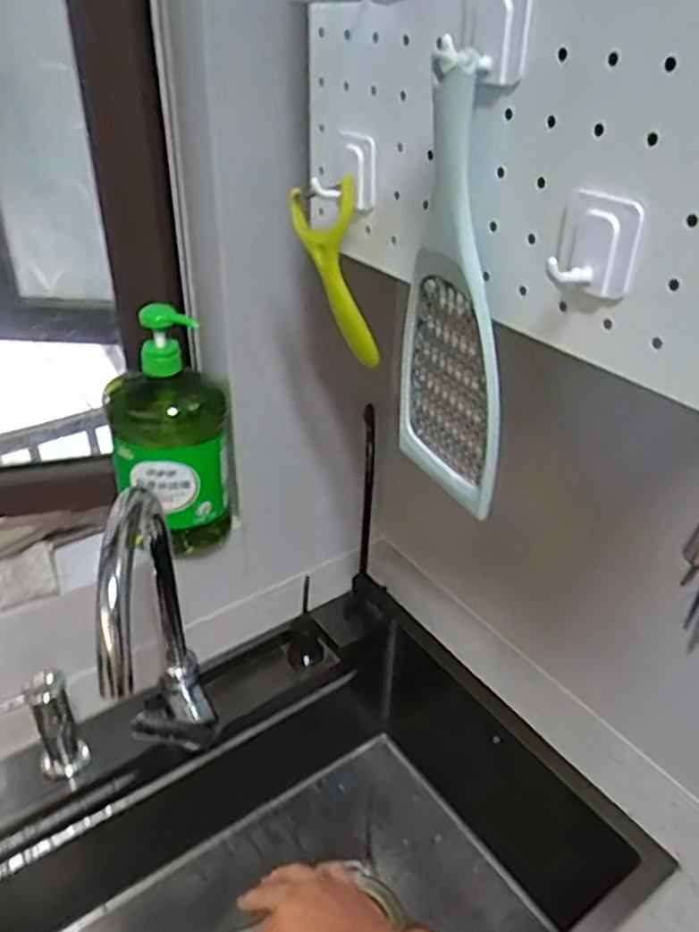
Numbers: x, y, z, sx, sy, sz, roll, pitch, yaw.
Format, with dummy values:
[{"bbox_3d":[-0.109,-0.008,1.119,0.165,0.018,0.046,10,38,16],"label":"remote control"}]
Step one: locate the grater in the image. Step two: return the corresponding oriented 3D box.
[{"bbox_3d":[0.064,-0.100,0.450,0.018,0.277,0.109,-22,40,-22],"label":"grater"}]

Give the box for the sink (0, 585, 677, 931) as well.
[{"bbox_3d":[-0.127,0.438,0.672,0.699,0.238,0.433,-19,38,-29],"label":"sink"}]

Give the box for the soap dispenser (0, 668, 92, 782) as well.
[{"bbox_3d":[-0.300,0.247,0.659,0.098,0.124,0.038,-17,37,-26],"label":"soap dispenser"}]

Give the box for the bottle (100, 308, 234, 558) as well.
[{"bbox_3d":[-0.183,-0.024,0.736,0.113,0.270,0.085,-17,37,-26],"label":"bottle"}]

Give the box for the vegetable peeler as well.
[{"bbox_3d":[-0.004,-0.141,0.547,0.063,0.140,0.026,-3,26,32],"label":"vegetable peeler"}]

